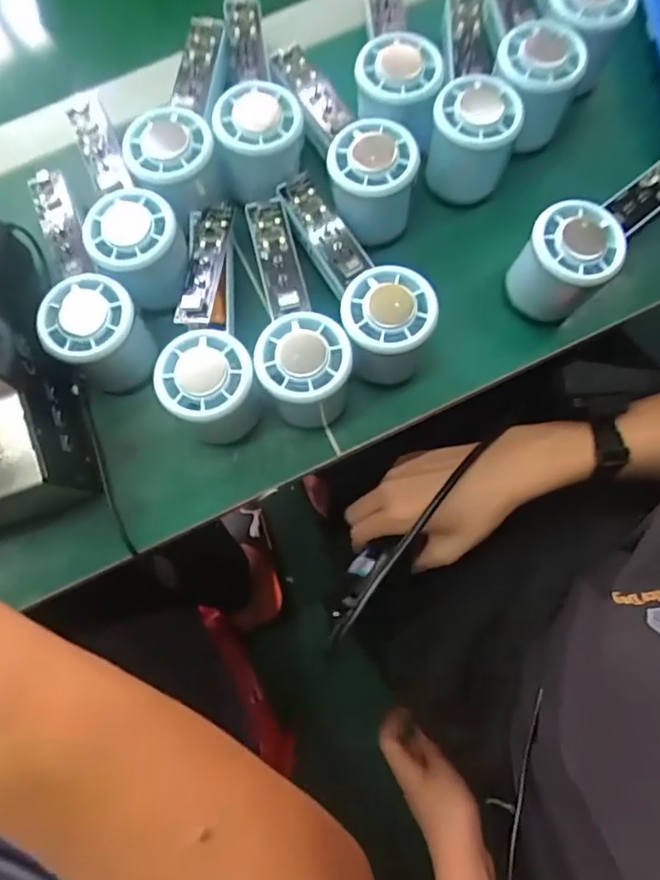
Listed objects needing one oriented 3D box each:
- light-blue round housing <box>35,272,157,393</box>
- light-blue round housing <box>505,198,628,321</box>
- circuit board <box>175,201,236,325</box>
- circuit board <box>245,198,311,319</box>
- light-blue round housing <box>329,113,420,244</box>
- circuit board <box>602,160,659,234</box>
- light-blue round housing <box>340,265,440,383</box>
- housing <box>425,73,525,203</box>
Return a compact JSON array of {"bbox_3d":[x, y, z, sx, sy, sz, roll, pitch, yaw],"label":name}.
[{"bbox_3d":[-0.143,-0.066,0.362,0.055,0.059,0.054,0,78,1],"label":"light-blue round housing"},{"bbox_3d":[0.151,-0.114,0.374,0.054,0.059,0.061,34,80,7],"label":"light-blue round housing"},{"bbox_3d":[-0.082,-0.113,0.367,0.028,0.020,0.085,5,78,2],"label":"circuit board"},{"bbox_3d":[-0.034,-0.120,0.372,0.024,0.011,0.086,-15,78,-2],"label":"circuit board"},{"bbox_3d":[0.027,-0.171,0.381,0.054,0.055,0.054,0,78,1],"label":"light-blue round housing"},{"bbox_3d":[0.217,-0.169,0.386,0.085,0.014,0.025,-38,75,-12],"label":"circuit board"},{"bbox_3d":[0.036,-0.073,0.363,0.053,0.054,0.057,0,78,1],"label":"light-blue round housing"},{"bbox_3d":[0.096,-0.206,0.392,0.053,0.054,0.055,0,78,1],"label":"housing"}]

